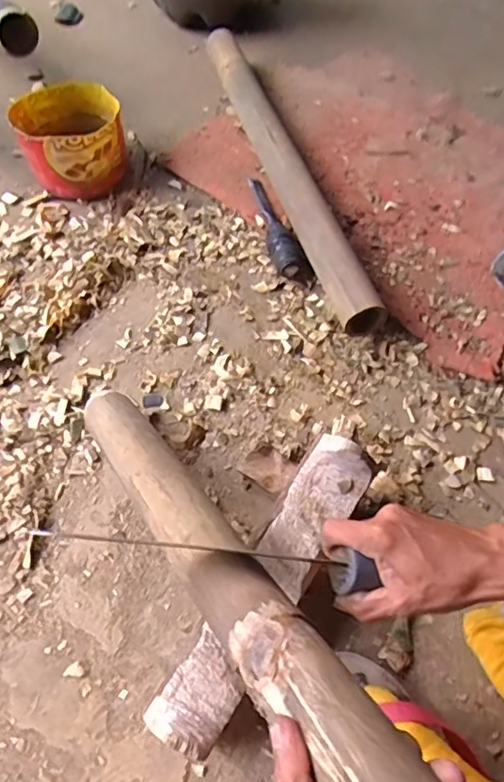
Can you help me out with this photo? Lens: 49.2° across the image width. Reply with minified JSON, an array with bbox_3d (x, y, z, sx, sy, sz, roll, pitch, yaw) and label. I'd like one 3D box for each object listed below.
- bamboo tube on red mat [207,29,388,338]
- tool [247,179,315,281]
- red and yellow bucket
[{"bbox_3d":[0.042,-0.360,0.861,0.065,0.065,0.684,-16,62,-9],"label":"bamboo tube on red mat"},{"bbox_3d":[0.030,-0.241,0.805,0.043,0.033,0.214,-17,63,-10],"label":"tool"},{"bbox_3d":[-0.278,-0.395,0.865,0.157,0.096,0.161,-24,64,-13],"label":"red and yellow bucket"}]

